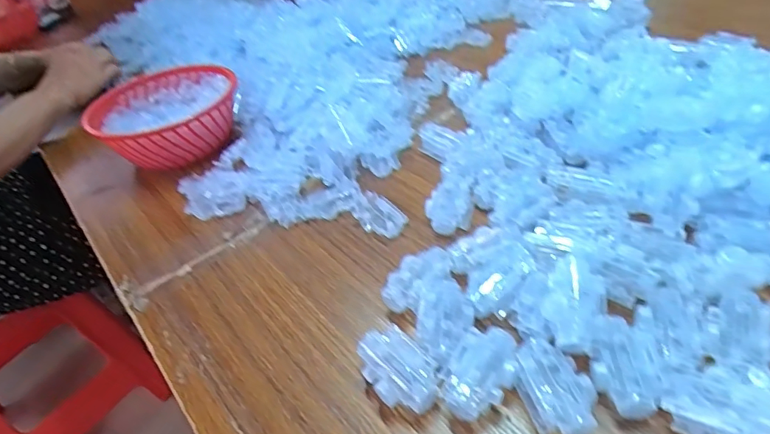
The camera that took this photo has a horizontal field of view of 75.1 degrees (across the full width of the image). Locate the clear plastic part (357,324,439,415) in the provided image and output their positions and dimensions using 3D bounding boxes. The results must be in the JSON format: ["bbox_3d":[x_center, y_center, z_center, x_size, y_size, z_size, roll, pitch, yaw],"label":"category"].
[{"bbox_3d":[0.010,0.122,0.393,0.043,0.029,0.072,-35,46,-25],"label":"clear plastic part"}]

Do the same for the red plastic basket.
[{"bbox_3d":[-0.319,-0.148,0.735,0.199,0.078,0.225,-33,45,-23],"label":"red plastic basket"}]

